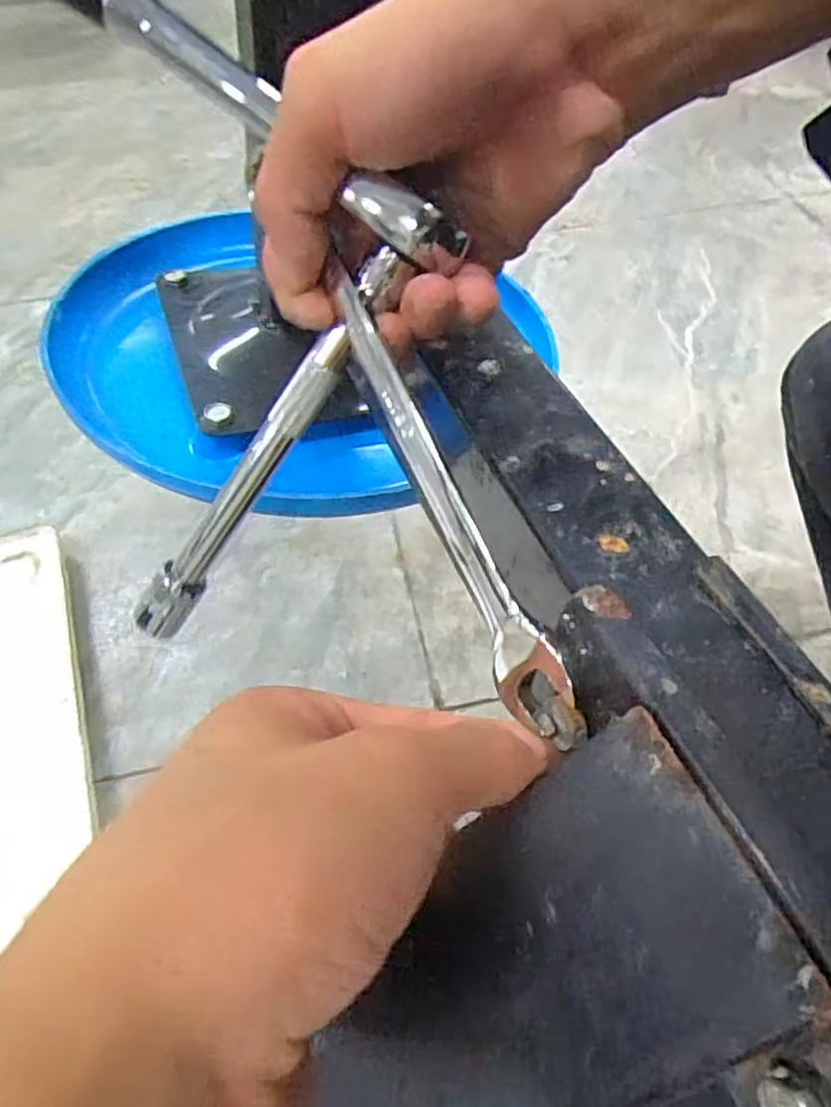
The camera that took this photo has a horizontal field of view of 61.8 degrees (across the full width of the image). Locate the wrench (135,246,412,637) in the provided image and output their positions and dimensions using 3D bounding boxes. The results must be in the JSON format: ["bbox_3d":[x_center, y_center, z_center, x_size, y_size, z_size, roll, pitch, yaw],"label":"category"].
[{"bbox_3d":[-0.054,-0.031,0.235,0.013,0.163,0.016,13,36,-44],"label":"wrench"}]

